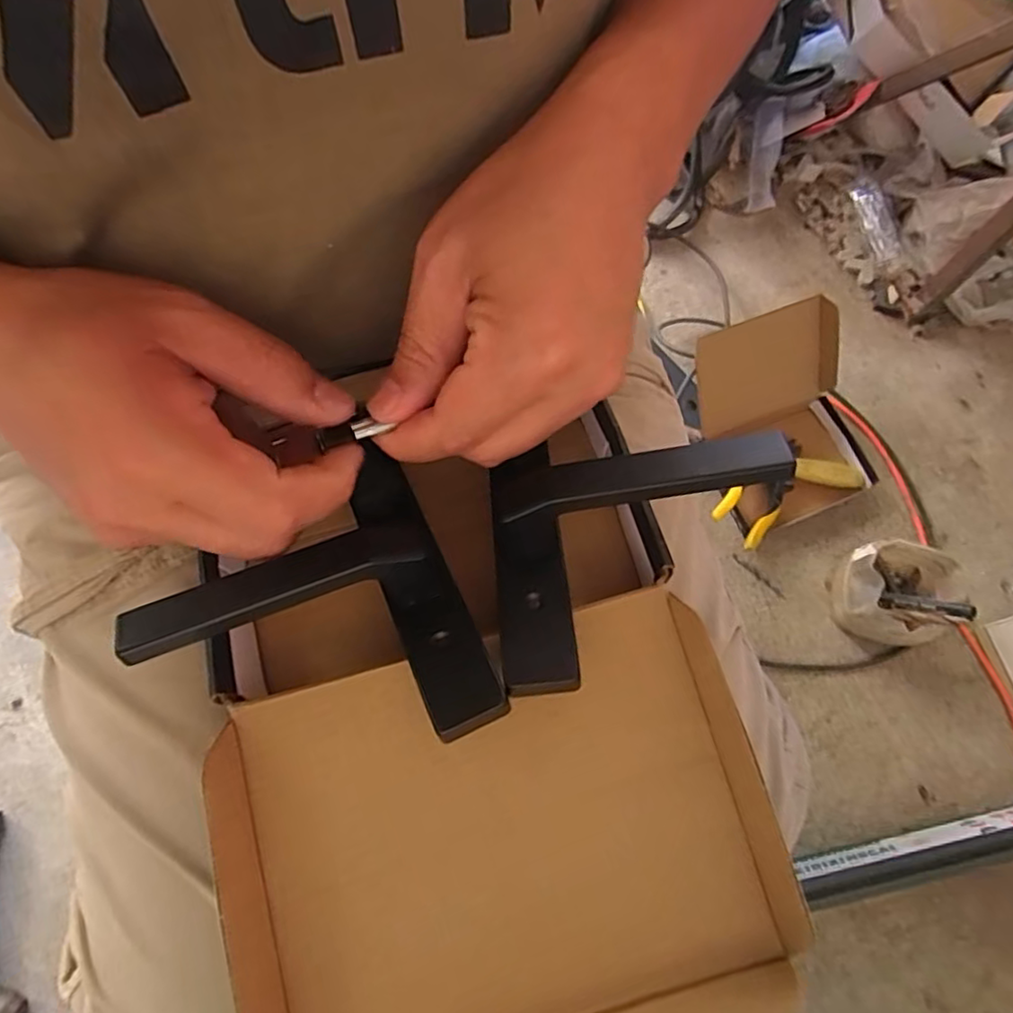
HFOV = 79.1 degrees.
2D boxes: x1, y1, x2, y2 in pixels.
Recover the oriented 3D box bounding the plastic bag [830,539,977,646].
[{"bbox_3d":[0.499,0.107,0.773,0.137,0.100,0.124,-7,73,-3],"label":"plastic bag"}]

